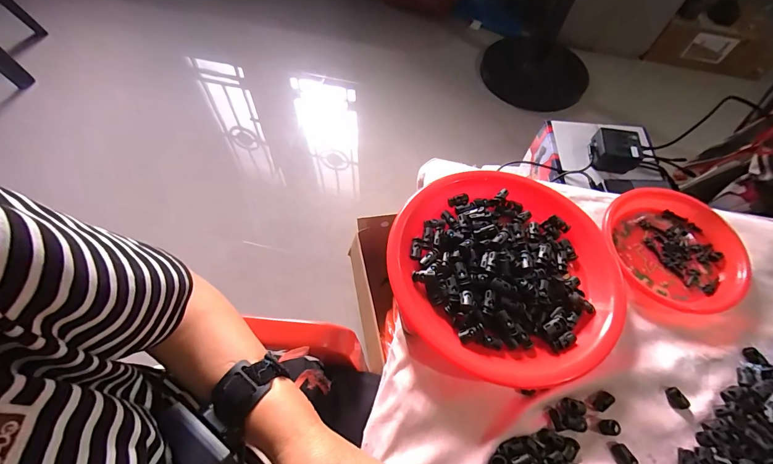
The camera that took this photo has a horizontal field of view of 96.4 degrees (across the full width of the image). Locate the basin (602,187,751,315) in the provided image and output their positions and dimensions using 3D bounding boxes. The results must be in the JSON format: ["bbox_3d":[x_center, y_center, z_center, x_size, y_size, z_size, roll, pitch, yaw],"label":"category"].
[{"bbox_3d":[0.363,0.011,0.440,0.159,0.031,0.159,0,61,0],"label":"basin"}]

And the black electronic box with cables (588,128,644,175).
[{"bbox_3d":[0.463,-0.166,0.699,0.089,0.050,0.076,7,61,2],"label":"black electronic box with cables"}]

